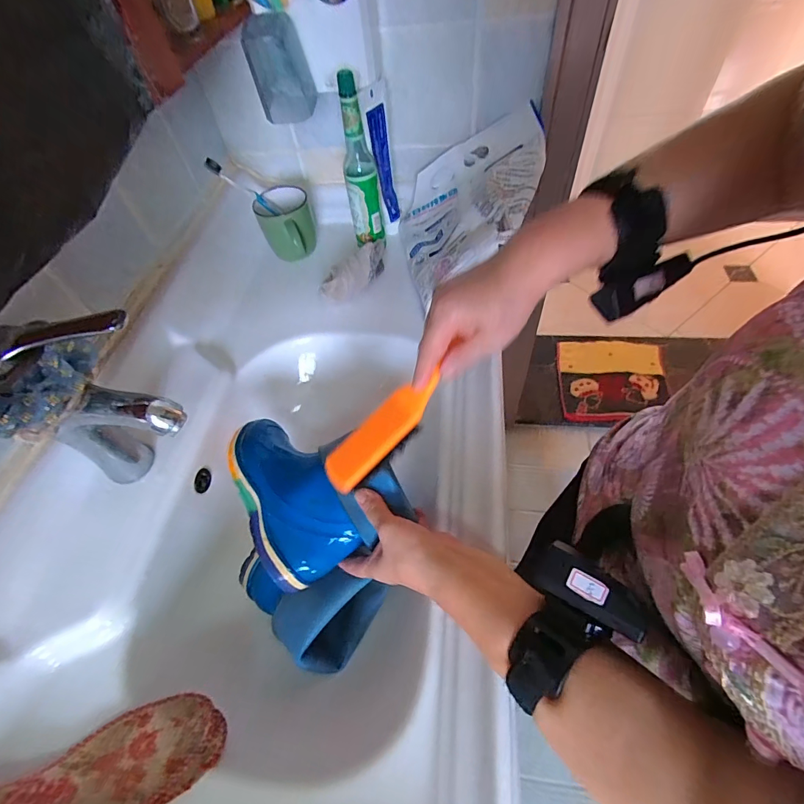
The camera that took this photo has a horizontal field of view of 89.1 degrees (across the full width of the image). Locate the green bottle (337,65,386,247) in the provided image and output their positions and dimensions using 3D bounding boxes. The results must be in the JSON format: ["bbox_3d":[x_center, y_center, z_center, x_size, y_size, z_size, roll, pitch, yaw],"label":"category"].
[{"bbox_3d":[-0.058,-0.335,0.581,0.050,0.218,0.043,-4,58,-2],"label":"green bottle"}]

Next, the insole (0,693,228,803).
[{"bbox_3d":[-0.252,0.297,0.310,0.213,0.024,0.067,-12,57,-21],"label":"insole"}]

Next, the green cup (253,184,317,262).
[{"bbox_3d":[-0.188,-0.288,0.671,0.084,0.077,0.109,-17,59,-10],"label":"green cup"}]

